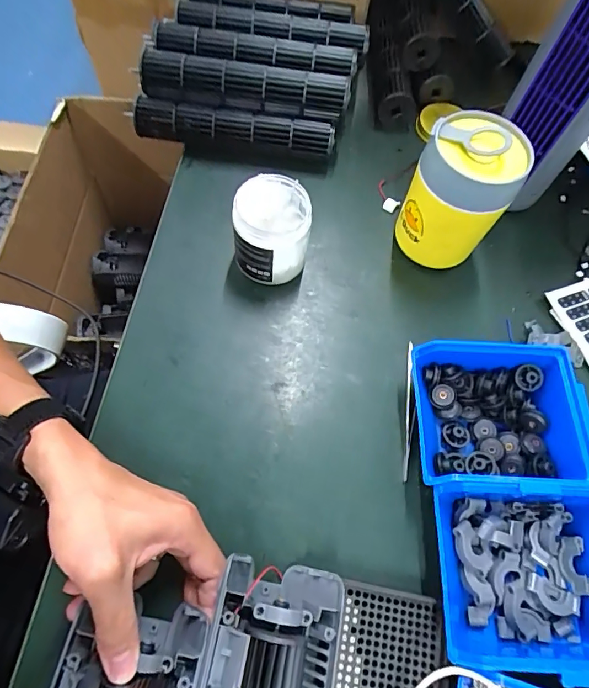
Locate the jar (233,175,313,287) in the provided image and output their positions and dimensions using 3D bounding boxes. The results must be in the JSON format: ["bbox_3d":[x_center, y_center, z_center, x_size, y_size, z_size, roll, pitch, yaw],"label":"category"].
[{"bbox_3d":[-0.021,-0.108,0.442,0.068,0.091,0.073,2,66,-4],"label":"jar"}]

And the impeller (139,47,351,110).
[{"bbox_3d":[-0.057,-0.293,0.488,0.230,0.032,0.037,10,66,0],"label":"impeller"}]

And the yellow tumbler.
[{"bbox_3d":[0.155,-0.139,0.438,0.093,0.141,0.085,22,63,8],"label":"yellow tumbler"}]

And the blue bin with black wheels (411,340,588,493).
[{"bbox_3d":[0.172,0.066,0.379,0.141,0.064,0.117,3,62,-2],"label":"blue bin with black wheels"}]

